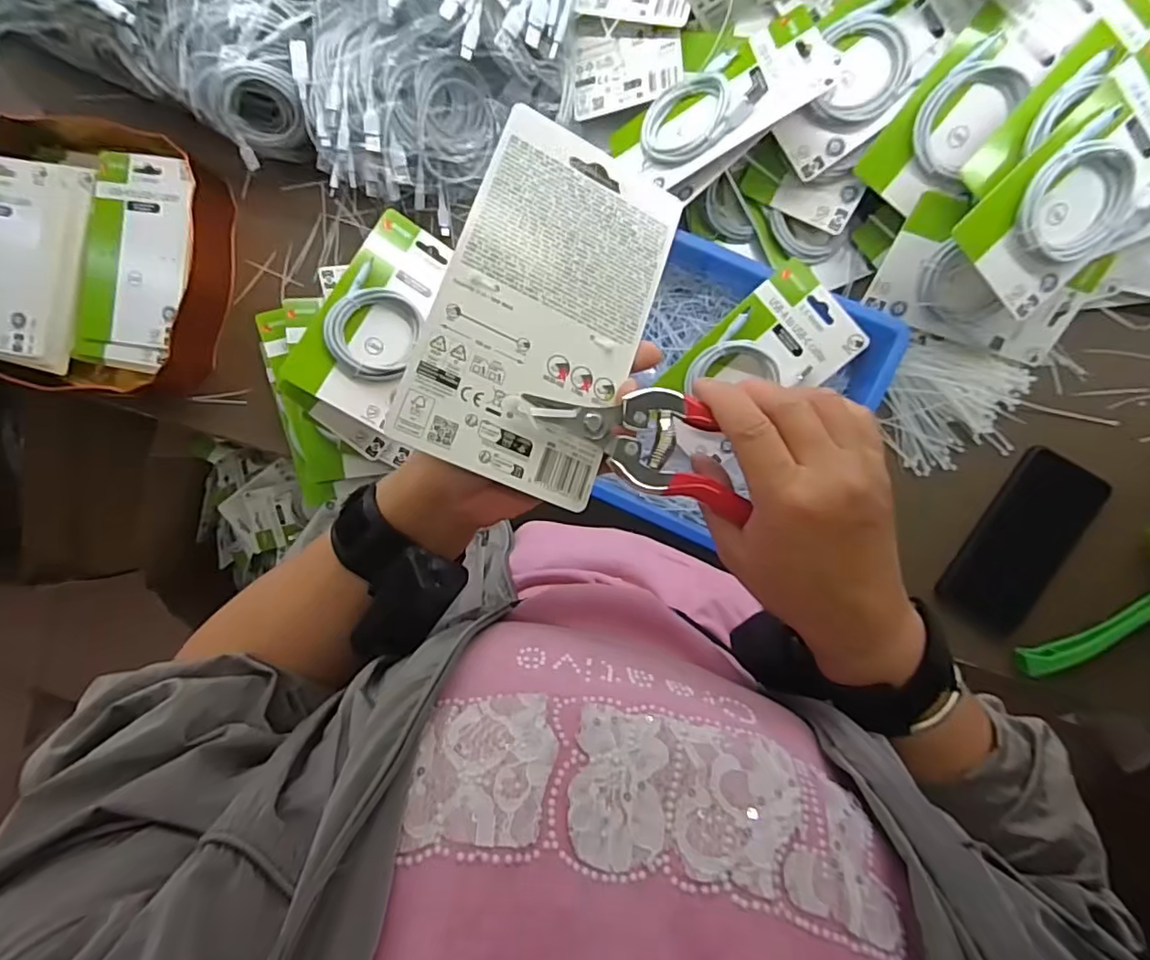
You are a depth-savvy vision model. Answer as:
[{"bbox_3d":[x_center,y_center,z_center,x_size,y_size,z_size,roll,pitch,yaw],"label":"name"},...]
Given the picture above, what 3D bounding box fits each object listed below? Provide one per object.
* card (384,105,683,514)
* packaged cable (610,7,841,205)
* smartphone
[{"bbox_3d":[-0.012,-0.085,0.284,0.098,0.004,0.178,22,77,-20],"label":"card"},{"bbox_3d":[0.117,-0.302,0.479,0.172,0.028,0.094,-26,65,23],"label":"packaged cable"},{"bbox_3d":[0.420,0.059,0.554,0.081,0.014,0.167,30,94,3],"label":"smartphone"}]

